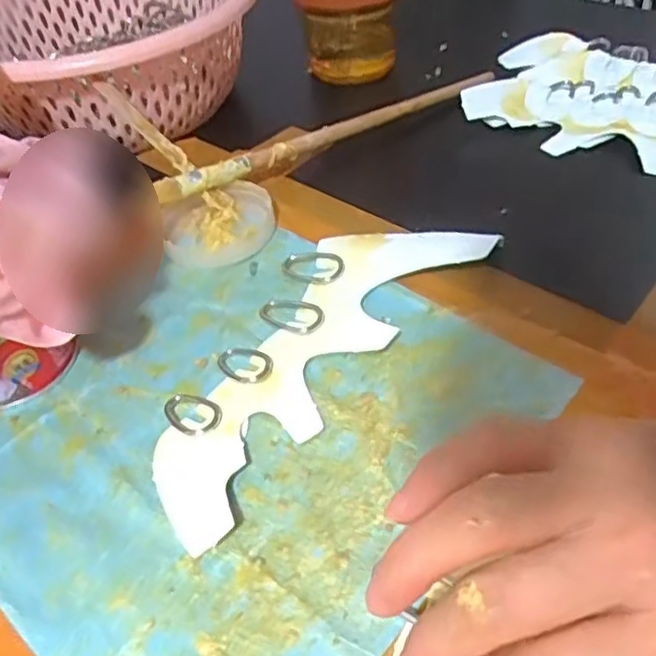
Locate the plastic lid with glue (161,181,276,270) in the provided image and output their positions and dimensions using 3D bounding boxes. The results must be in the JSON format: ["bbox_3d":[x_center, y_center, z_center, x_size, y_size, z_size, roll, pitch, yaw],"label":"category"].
[{"bbox_3d":[-0.062,-0.060,0.384,0.062,0.018,0.060,-3,45,3],"label":"plastic lid with glue"}]

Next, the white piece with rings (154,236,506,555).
[{"bbox_3d":[-0.012,0.005,0.320,0.080,0.011,0.203,28,54,30],"label":"white piece with rings"}]

